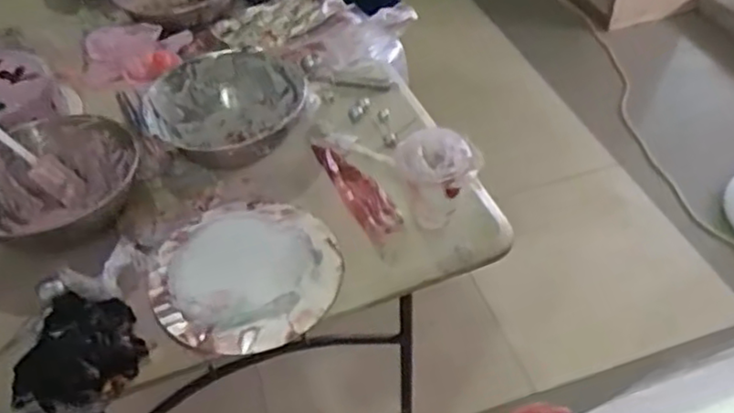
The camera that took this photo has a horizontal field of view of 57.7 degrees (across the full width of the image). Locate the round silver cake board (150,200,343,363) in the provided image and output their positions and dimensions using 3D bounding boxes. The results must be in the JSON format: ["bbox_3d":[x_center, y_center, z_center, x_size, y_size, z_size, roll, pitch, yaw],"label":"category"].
[{"bbox_3d":[-0.158,0.083,0.880,0.237,0.018,0.240,-2,46,2],"label":"round silver cake board"}]

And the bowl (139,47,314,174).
[{"bbox_3d":[-0.215,-0.155,1.042,0.227,0.077,0.220,-2,46,2],"label":"bowl"}]

